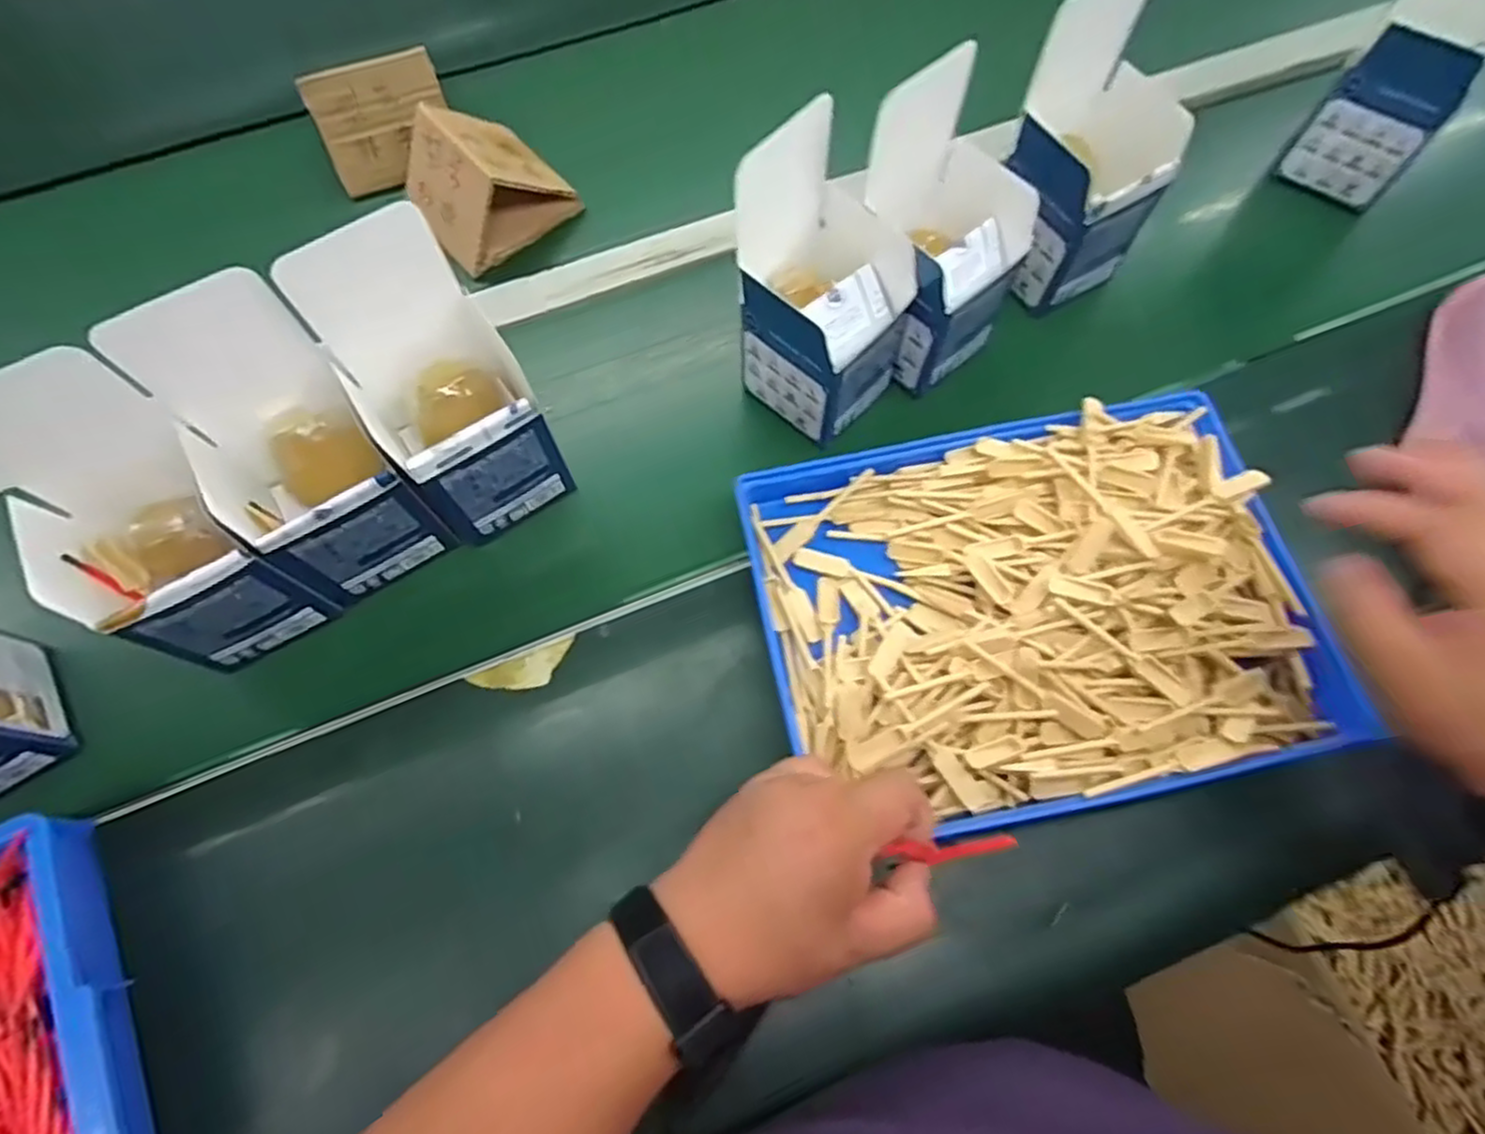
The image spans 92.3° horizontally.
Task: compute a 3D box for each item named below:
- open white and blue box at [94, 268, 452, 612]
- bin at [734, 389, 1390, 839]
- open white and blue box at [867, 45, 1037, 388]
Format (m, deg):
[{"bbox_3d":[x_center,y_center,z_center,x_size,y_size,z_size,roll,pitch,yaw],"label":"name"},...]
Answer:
[{"bbox_3d":[-0.256,-0.064,0.415,0.091,0.158,0.110,-32,75,-9],"label":"open white and blue box"},{"bbox_3d":[0.175,0.020,0.437,0.317,0.048,0.237,-11,73,-3],"label":"bin"},{"bbox_3d":[0.135,-0.213,0.465,0.094,0.163,0.104,-34,75,-9],"label":"open white and blue box"}]

